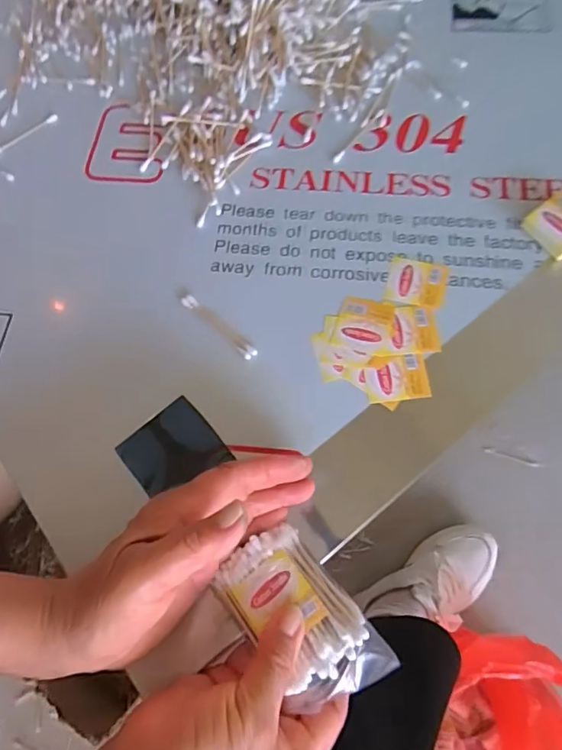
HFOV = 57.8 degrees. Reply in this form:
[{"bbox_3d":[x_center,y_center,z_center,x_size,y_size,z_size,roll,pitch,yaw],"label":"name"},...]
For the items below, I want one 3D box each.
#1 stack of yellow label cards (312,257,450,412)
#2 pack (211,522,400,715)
[{"bbox_3d":[0.075,-0.038,0.376,0.082,0.004,0.120,15,70,9],"label":"stack of yellow label cards"},{"bbox_3d":[0.009,0.137,0.286,0.059,0.018,0.095,-36,71,-11],"label":"pack"}]

